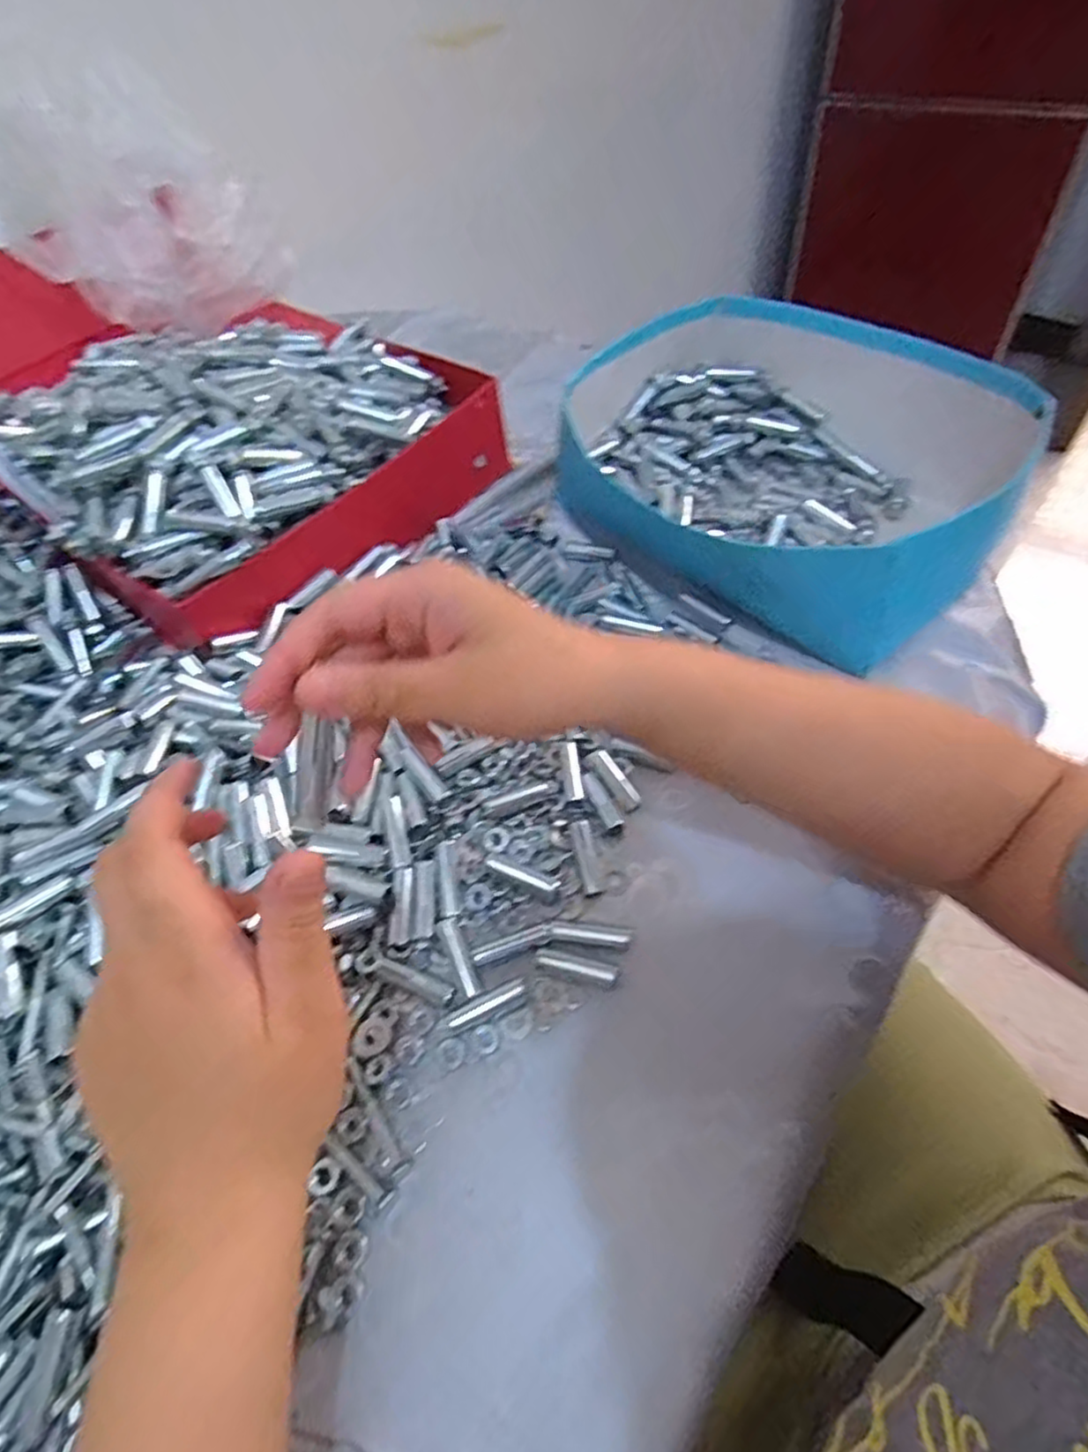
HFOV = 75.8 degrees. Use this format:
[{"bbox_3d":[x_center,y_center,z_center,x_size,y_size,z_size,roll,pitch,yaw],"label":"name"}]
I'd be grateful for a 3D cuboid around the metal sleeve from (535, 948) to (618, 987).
[{"bbox_3d":[0.016,0.116,0.340,0.040,0.006,0.009,12,56,14],"label":"metal sleeve"}]

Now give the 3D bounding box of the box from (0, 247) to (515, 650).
[{"bbox_3d":[-0.269,-0.250,0.548,0.389,0.119,0.305,31,63,24],"label":"box"}]

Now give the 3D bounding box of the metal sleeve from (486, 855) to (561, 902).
[{"bbox_3d":[-0.010,0.077,0.363,0.040,0.012,0.009,26,60,5],"label":"metal sleeve"}]

